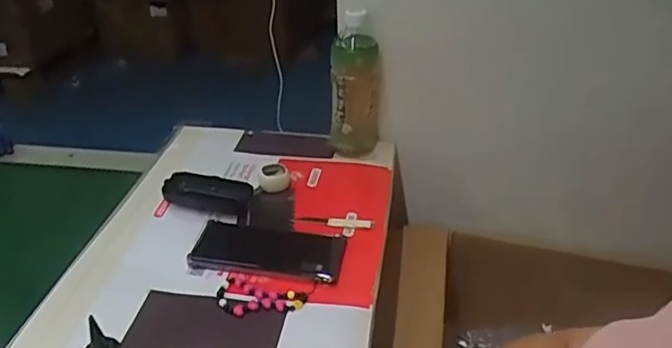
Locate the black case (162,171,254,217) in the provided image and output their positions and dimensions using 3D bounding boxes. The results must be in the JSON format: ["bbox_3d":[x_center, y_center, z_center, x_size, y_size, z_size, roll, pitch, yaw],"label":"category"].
[{"bbox_3d":[-0.159,0.025,0.750,0.106,0.029,0.047,7,32,11],"label":"black case"}]

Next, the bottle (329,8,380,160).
[{"bbox_3d":[0.027,-0.122,0.819,0.063,0.212,0.073,3,31,4],"label":"bottle"}]

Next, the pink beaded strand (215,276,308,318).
[{"bbox_3d":[-0.077,0.130,0.611,0.088,0.012,0.046,7,32,12],"label":"pink beaded strand"}]

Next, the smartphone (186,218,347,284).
[{"bbox_3d":[-0.077,0.085,0.673,0.167,0.009,0.079,5,32,8],"label":"smartphone"}]

